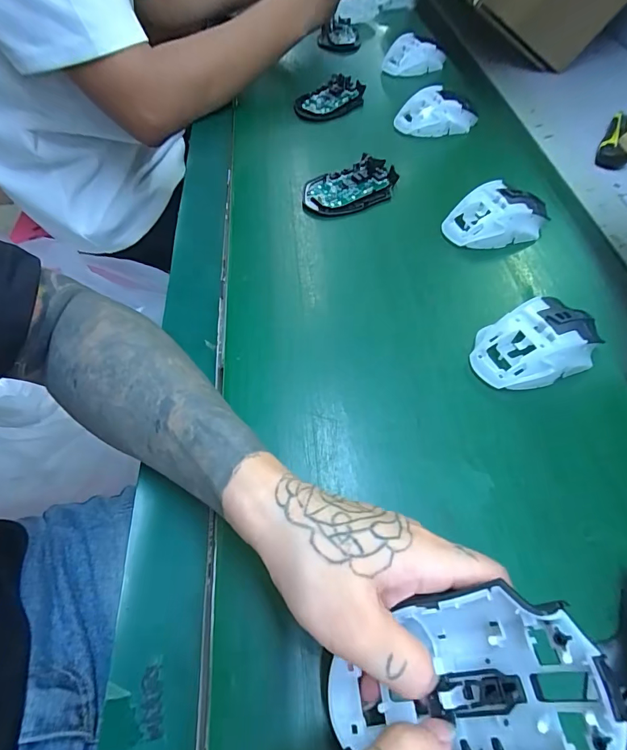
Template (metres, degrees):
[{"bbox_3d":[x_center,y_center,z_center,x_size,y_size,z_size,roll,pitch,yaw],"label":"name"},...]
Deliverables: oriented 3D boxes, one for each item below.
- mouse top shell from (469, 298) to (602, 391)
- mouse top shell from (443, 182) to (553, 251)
[{"bbox_3d":[0.185,-0.026,0.331,0.105,0.035,0.060,-20,59,-13],"label":"mouse top shell"},{"bbox_3d":[0.191,-0.170,0.428,0.103,0.036,0.064,-12,57,-8],"label":"mouse top shell"}]

